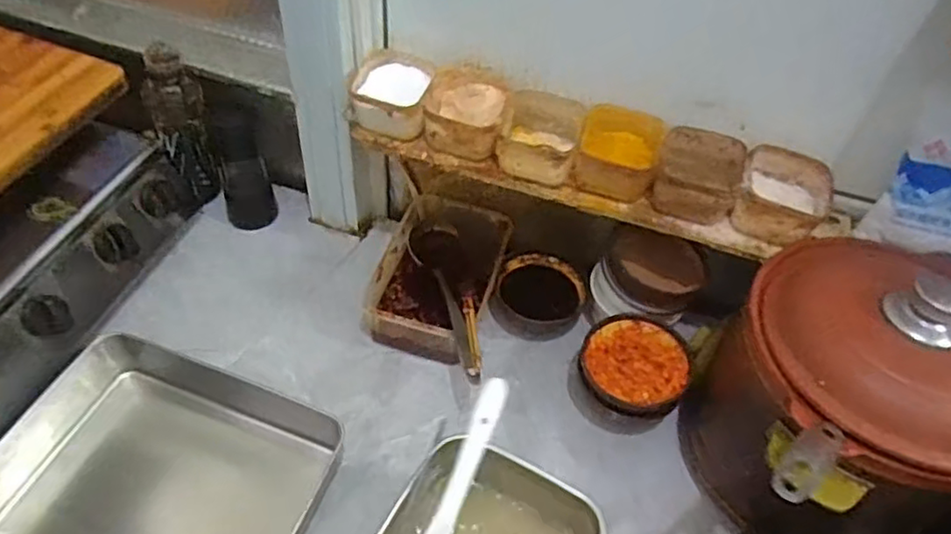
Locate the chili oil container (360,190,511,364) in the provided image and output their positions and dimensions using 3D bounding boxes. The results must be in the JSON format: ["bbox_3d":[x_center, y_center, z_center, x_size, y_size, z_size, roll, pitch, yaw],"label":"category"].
[{"bbox_3d":[-0.043,0.010,0.807,0.139,0.067,0.213,15,51,7],"label":"chili oil container"}]

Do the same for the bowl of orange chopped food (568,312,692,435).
[{"bbox_3d":[0.165,0.120,0.724,0.115,0.076,0.121,2,50,-3],"label":"bowl of orange chopped food"}]

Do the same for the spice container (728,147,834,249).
[{"bbox_3d":[0.297,-0.069,0.643,0.085,0.049,0.081,23,52,14],"label":"spice container"}]

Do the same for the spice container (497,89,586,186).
[{"bbox_3d":[0.069,-0.136,0.688,0.080,0.047,0.092,14,51,7],"label":"spice container"}]

